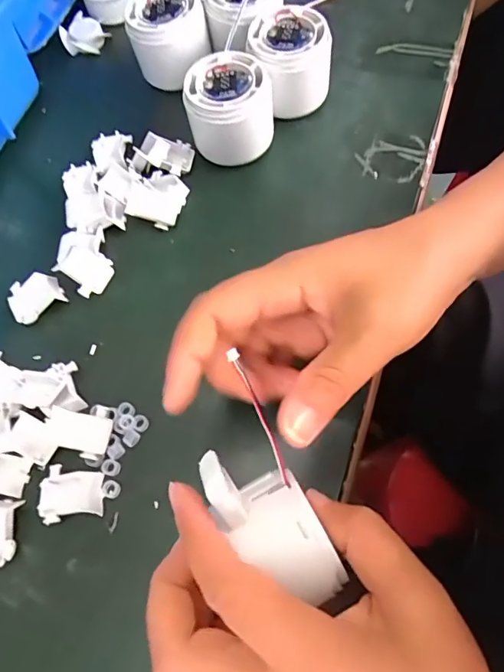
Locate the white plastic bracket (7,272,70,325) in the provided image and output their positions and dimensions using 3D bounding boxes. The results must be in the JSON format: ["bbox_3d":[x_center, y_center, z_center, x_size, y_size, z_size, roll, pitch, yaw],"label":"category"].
[{"bbox_3d":[-0.141,-0.026,0.314,0.033,0.008,0.029,-38,68,-11],"label":"white plastic bracket"}]

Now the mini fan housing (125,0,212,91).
[{"bbox_3d":[-0.061,-0.227,0.366,0.059,0.044,0.065,-9,66,2],"label":"mini fan housing"}]

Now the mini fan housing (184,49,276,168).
[{"bbox_3d":[-0.016,-0.156,0.340,0.057,0.058,0.049,-8,66,2],"label":"mini fan housing"}]

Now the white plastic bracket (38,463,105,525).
[{"bbox_3d":[-0.098,0.085,0.264,0.034,0.005,0.029,-8,66,2],"label":"white plastic bracket"}]

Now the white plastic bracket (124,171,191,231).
[{"bbox_3d":[-0.067,-0.096,0.337,0.037,0.012,0.036,17,69,13],"label":"white plastic bracket"}]

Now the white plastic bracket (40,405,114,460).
[{"bbox_3d":[-0.099,0.054,0.273,0.038,0.006,0.022,15,69,12],"label":"white plastic bracket"}]

